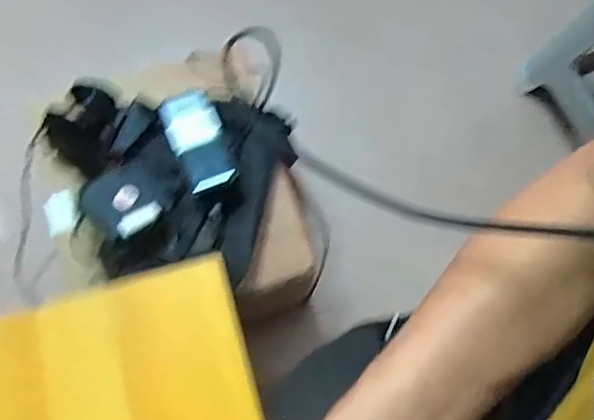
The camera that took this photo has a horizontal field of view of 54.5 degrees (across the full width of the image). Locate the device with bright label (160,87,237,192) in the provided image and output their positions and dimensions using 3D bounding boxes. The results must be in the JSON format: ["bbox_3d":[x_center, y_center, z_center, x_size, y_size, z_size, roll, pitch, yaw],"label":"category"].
[{"bbox_3d":[-0.111,-0.079,0.642,0.058,0.023,0.118,-20,73,-8],"label":"device with bright label"}]

